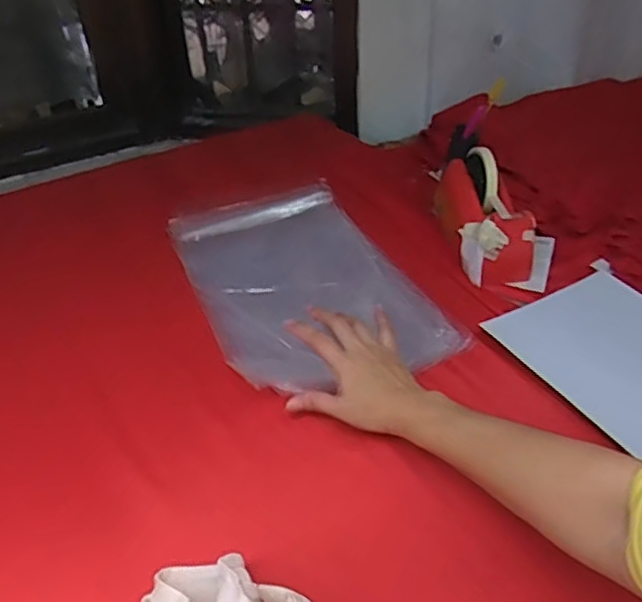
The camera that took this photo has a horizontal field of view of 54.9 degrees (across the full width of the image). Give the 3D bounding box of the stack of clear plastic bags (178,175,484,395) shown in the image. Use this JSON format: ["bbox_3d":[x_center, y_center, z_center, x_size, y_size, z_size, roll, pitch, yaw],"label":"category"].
[{"bbox_3d":[-0.027,-0.035,0.775,0.246,0.034,0.387,-18,40,-18],"label":"stack of clear plastic bags"}]

